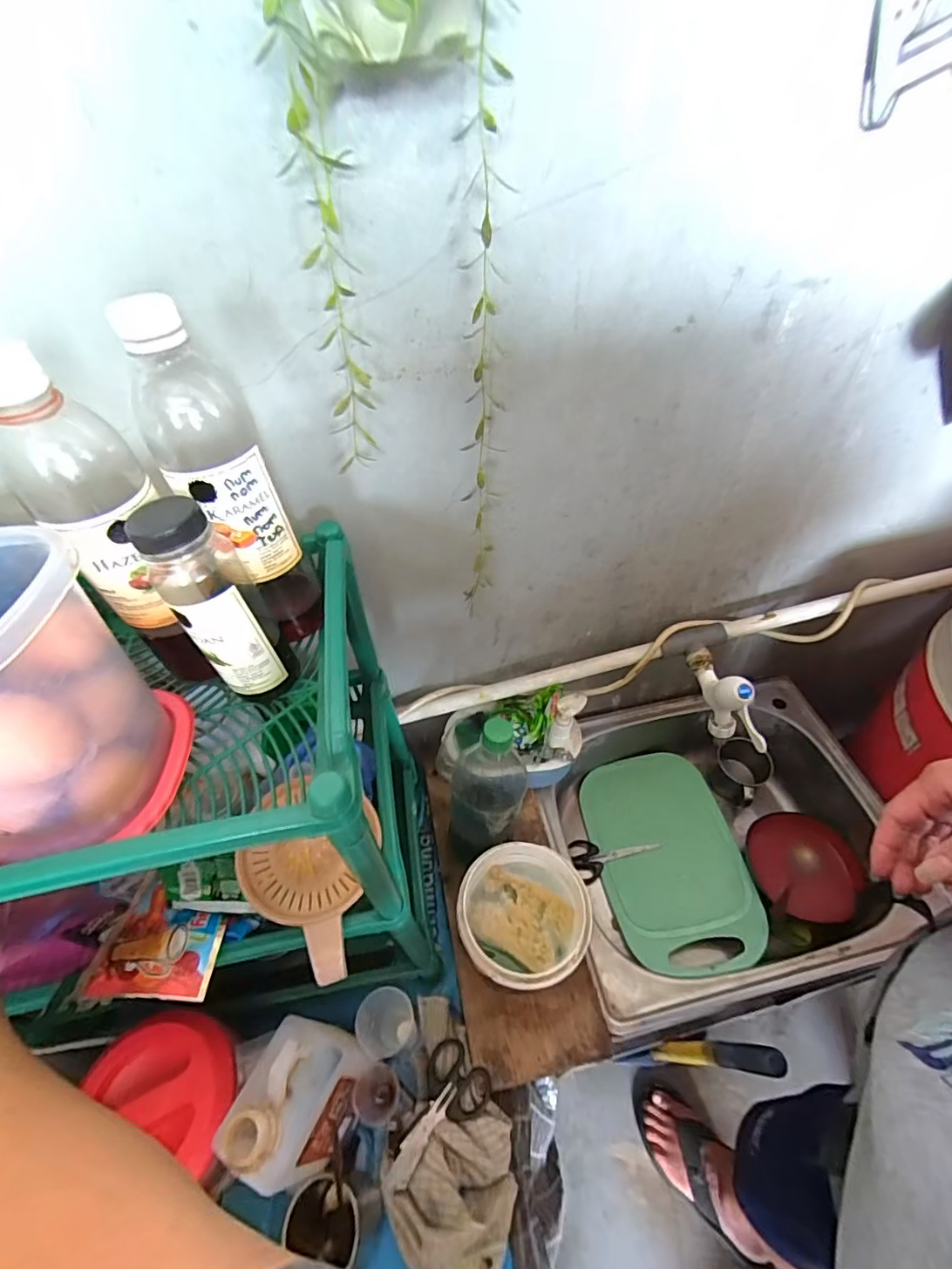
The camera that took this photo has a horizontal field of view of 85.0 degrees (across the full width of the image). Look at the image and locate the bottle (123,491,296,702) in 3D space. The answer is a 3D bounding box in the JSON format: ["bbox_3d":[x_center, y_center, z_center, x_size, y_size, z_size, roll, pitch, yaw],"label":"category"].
[{"bbox_3d":[-0.167,-0.016,0.341,0.048,0.143,0.050,34,58,30],"label":"bottle"}]

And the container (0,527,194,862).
[{"bbox_3d":[-0.268,0.040,0.294,0.141,0.145,0.130,-2,47,2],"label":"container"}]

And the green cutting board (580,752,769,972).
[{"bbox_3d":[0.297,0.336,0.811,0.204,0.014,0.309,-15,50,2],"label":"green cutting board"}]

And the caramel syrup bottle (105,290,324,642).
[{"bbox_3d":[-0.161,-0.088,0.352,0.062,0.225,0.054,-22,49,-16],"label":"caramel syrup bottle"}]

